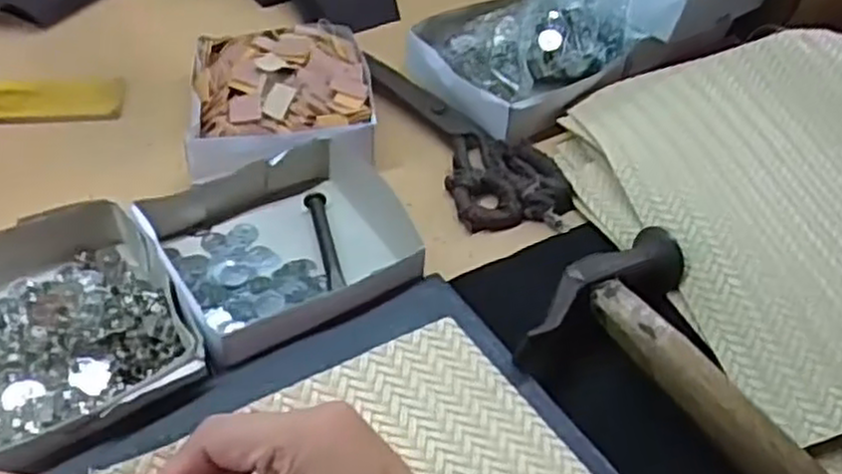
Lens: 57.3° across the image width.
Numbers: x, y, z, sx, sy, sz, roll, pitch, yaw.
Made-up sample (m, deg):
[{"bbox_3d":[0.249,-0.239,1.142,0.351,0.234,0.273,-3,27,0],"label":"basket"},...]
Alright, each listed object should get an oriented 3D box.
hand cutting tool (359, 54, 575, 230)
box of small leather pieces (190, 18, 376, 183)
[{"bbox_3d":[0.035,-0.077,0.564,0.082,0.017,0.189,-22,59,-18],"label":"hand cutting tool"},{"bbox_3d":[-0.101,-0.101,0.556,0.130,0.037,0.153,-4,45,-7],"label":"box of small leather pieces"}]

